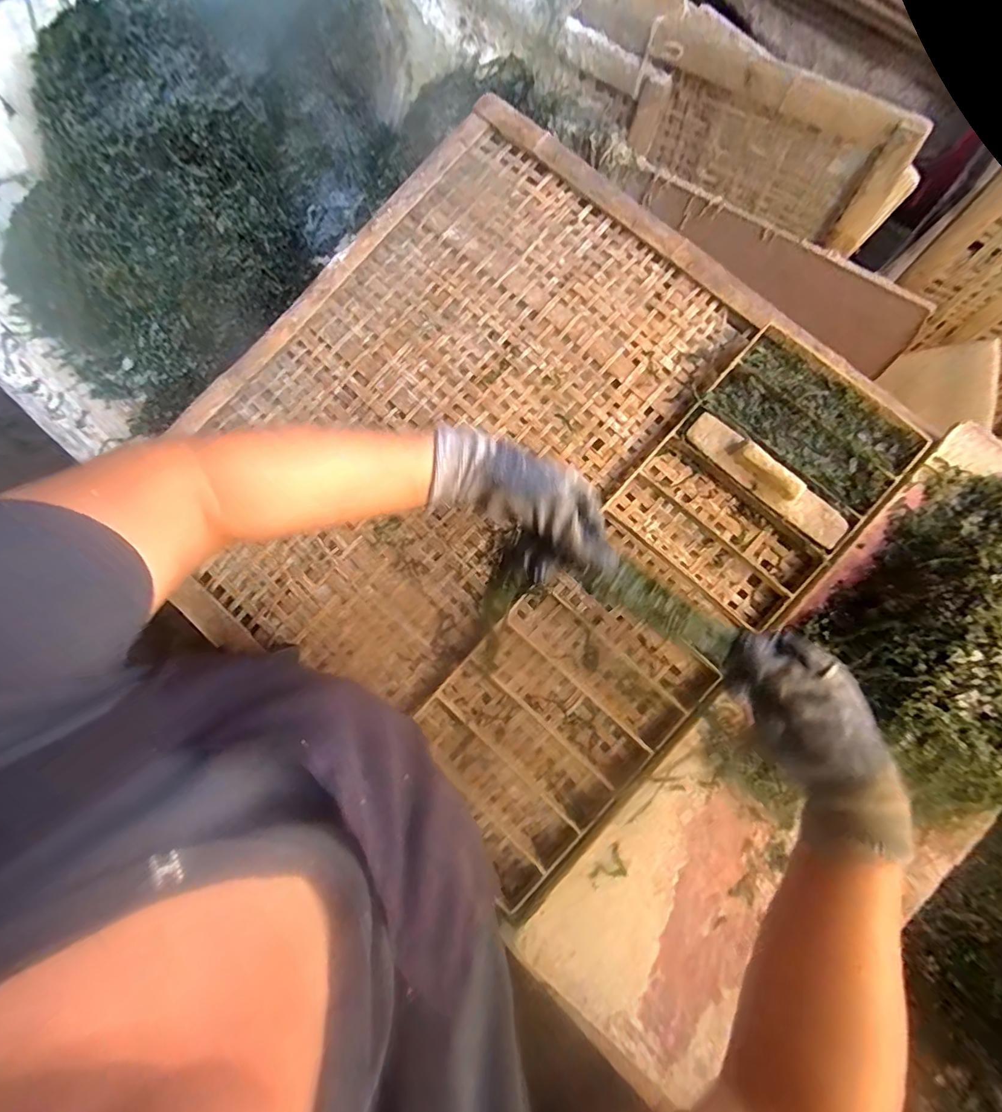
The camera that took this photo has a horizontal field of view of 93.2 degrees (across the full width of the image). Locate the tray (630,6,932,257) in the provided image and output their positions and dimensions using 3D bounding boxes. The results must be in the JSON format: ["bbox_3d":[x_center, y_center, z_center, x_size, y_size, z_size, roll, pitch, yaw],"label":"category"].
[{"bbox_3d":[0.364,-0.592,0.680,0.419,0.165,0.078,42,79,9],"label":"tray"}]

